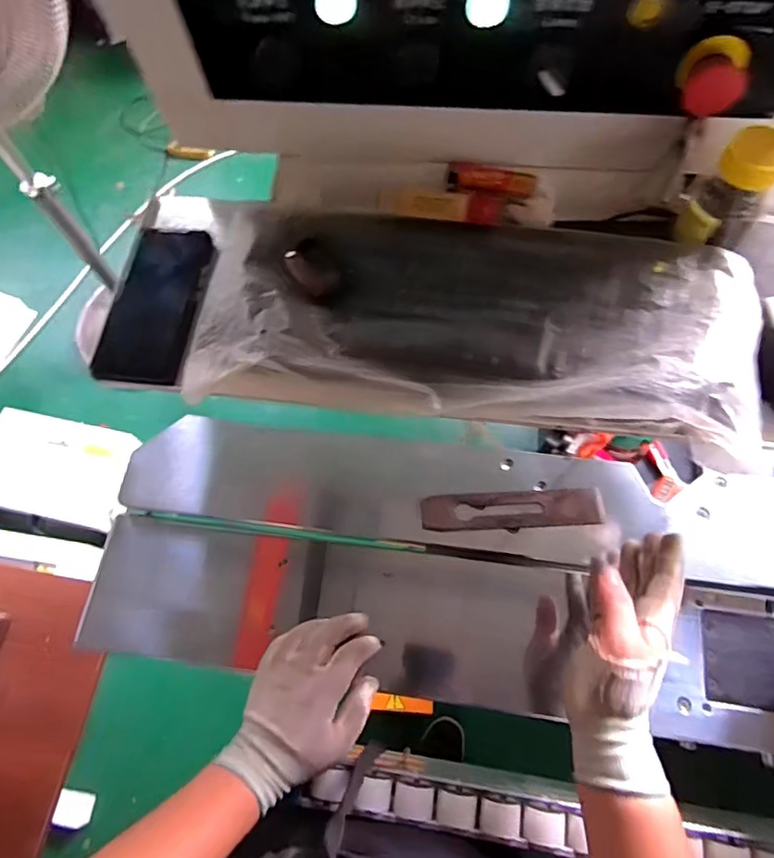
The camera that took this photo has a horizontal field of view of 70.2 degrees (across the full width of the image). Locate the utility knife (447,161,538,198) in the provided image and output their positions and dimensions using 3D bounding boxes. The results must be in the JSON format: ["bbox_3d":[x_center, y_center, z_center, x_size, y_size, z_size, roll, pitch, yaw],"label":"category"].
[{"bbox_3d":[0.094,-0.225,0.499,0.080,0.021,0.022,13,70,8],"label":"utility knife"}]

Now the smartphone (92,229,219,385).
[{"bbox_3d":[-0.211,-0.117,0.509,0.080,0.015,0.156,12,75,-6],"label":"smartphone"}]

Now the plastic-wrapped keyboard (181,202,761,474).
[{"bbox_3d":[0.062,-0.096,0.455,0.460,0.042,0.192,8,69,6],"label":"plastic-wrapped keyboard"}]

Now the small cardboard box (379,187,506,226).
[{"bbox_3d":[0.048,-0.198,0.487,0.108,0.023,0.019,8,69,6],"label":"small cardboard box"}]

